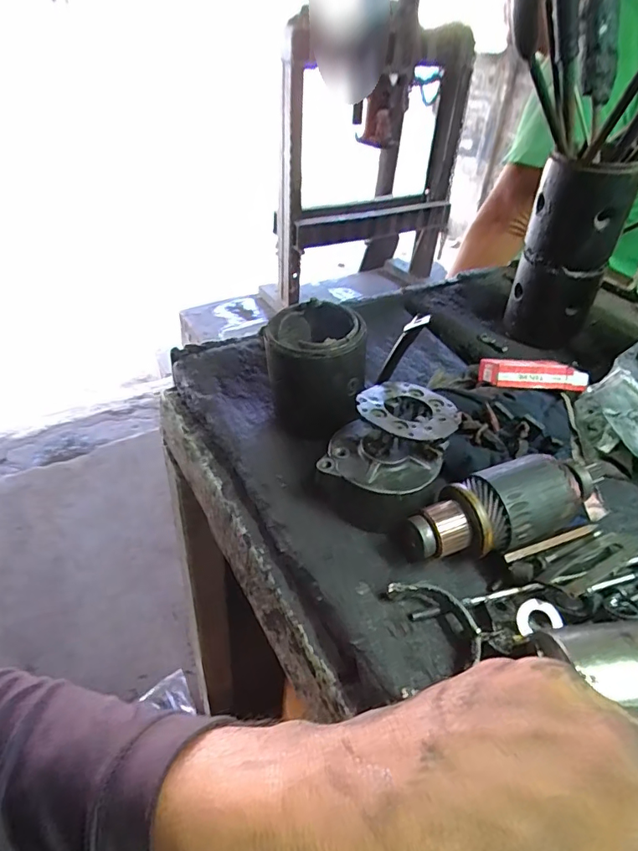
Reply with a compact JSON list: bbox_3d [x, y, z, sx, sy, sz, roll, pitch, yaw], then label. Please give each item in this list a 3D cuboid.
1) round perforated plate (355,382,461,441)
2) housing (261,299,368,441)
[{"bbox_3d":[0.064,-0.012,0.342,0.068,0.004,0.067,6,35,-4],"label":"round perforated plate"},{"bbox_3d":[-0.004,-0.046,0.404,0.075,0.090,0.073,2,42,-2],"label":"housing"}]

